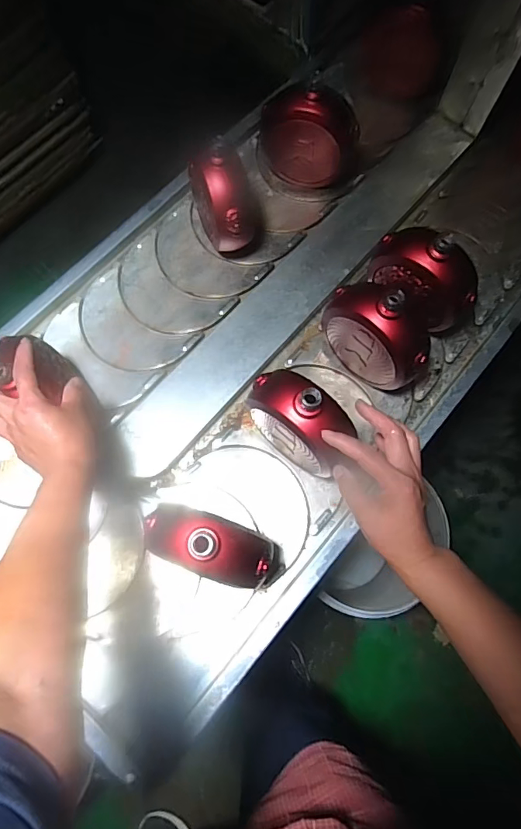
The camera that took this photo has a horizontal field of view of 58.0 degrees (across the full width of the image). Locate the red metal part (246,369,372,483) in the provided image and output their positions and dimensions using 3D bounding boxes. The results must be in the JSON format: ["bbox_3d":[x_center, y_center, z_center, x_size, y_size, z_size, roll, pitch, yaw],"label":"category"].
[{"bbox_3d":[0.047,0.008,0.543,0.126,0.136,0.067,36,78,11],"label":"red metal part"}]

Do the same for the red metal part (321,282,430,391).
[{"bbox_3d":[0.157,-0.110,0.591,0.091,0.146,0.137,-43,77,-10],"label":"red metal part"}]

